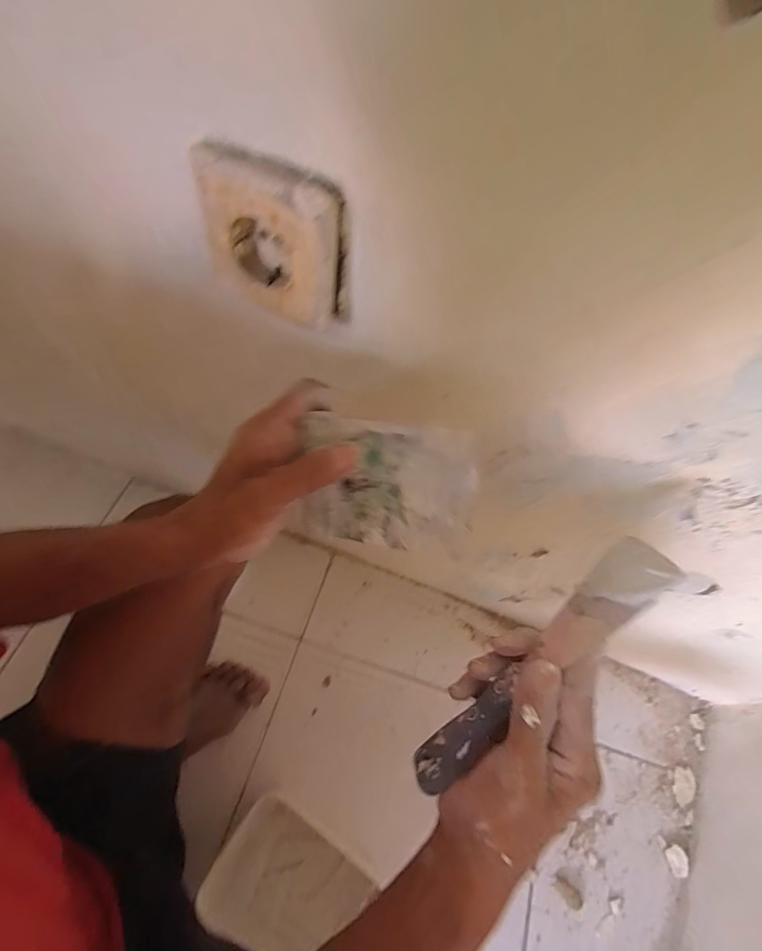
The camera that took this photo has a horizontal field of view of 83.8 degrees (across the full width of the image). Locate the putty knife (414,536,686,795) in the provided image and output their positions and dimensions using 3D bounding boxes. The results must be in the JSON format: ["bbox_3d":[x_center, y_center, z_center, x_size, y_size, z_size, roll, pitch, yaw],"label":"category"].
[{"bbox_3d":[0.095,0.123,0.256,0.020,0.043,0.200,39,99,-11],"label":"putty knife"}]

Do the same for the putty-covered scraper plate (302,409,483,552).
[{"bbox_3d":[0.003,0.008,0.256,0.100,0.077,0.005,10,19,14],"label":"putty-covered scraper plate"}]

